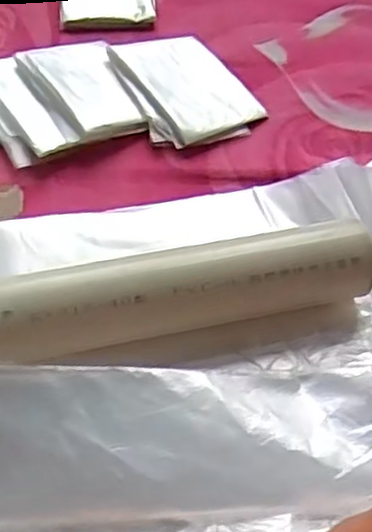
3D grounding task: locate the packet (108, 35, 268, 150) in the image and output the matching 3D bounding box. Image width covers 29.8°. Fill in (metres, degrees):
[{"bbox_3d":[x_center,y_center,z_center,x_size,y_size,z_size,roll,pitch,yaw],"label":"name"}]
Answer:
[{"bbox_3d":[-0.002,-0.115,0.449,0.073,0.014,0.094,-20,58,-16],"label":"packet"}]

